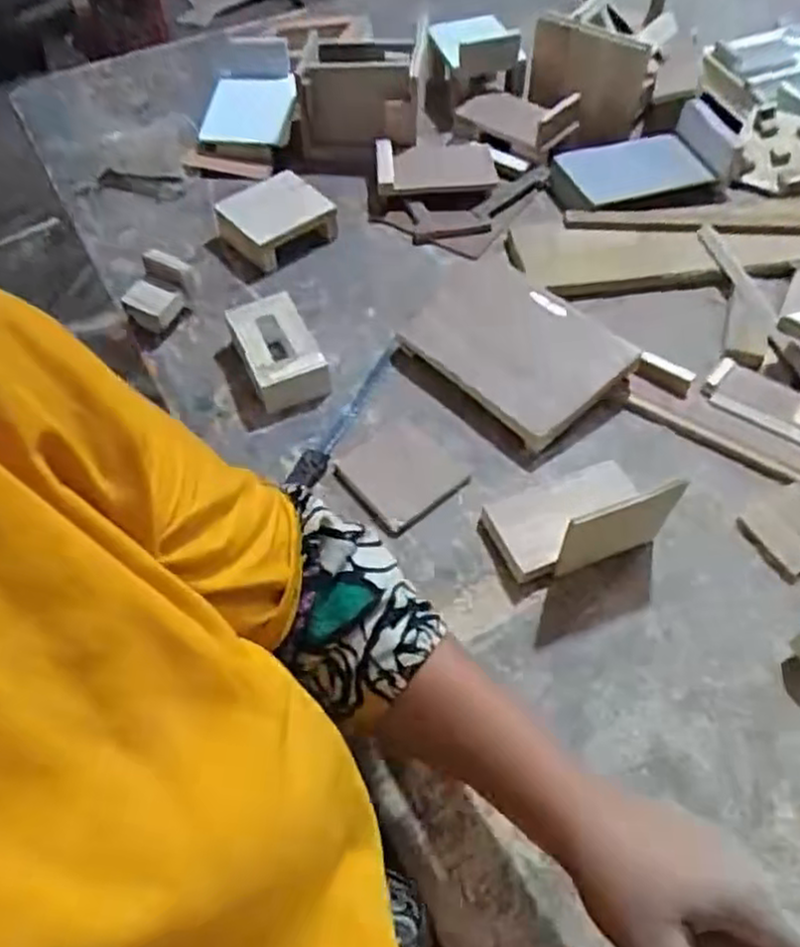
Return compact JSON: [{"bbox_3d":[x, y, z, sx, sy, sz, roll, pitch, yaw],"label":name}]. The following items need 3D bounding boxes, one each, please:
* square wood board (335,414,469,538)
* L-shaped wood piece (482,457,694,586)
[{"bbox_3d":[0.001,-0.001,0.611,0.085,0.004,0.088,-34,61,-20],"label":"square wood board"},{"bbox_3d":[0.134,0.022,0.553,0.129,0.077,0.088,-22,58,-13],"label":"L-shaped wood piece"}]

